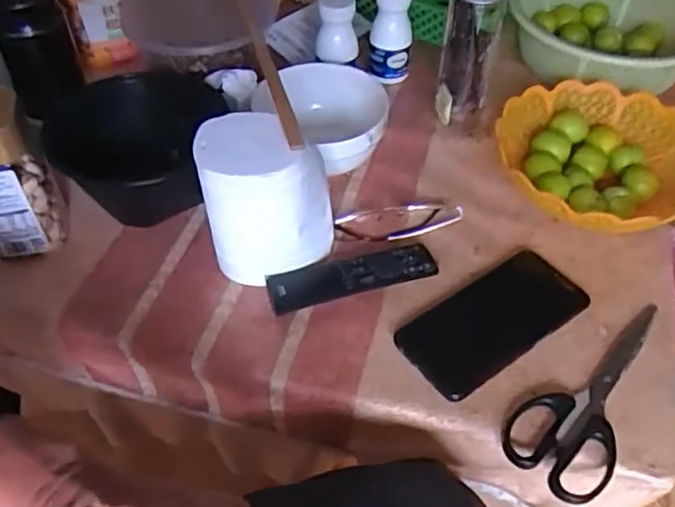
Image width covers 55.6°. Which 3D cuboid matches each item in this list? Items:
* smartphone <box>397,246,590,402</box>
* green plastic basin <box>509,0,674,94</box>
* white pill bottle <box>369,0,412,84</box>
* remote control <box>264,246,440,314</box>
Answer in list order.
[{"bbox_3d":[0.128,0.054,0.534,0.160,0.007,0.078,-28,55,-23],"label":"smartphone"},{"bbox_3d":[0.325,-0.266,0.765,0.227,0.068,0.232,11,50,9],"label":"green plastic basin"},{"bbox_3d":[0.061,-0.253,0.731,0.045,0.104,0.043,4,49,3],"label":"white pill bottle"},{"bbox_3d":[0.013,0.021,0.553,0.145,0.019,0.037,-12,50,-11],"label":"remote control"}]

